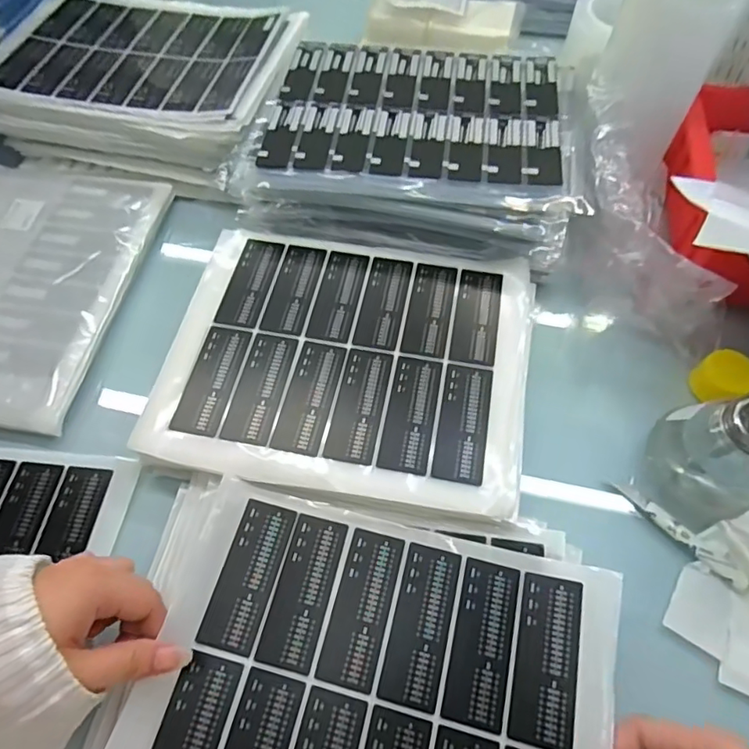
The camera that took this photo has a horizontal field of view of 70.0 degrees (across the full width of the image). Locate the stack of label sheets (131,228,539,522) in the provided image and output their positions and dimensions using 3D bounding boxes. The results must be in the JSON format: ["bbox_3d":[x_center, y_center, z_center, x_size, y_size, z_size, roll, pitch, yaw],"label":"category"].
[{"bbox_3d":[-0.020,-0.012,0.425,0.281,0.017,0.219,7,63,6],"label":"stack of label sheets"}]

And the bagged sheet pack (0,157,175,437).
[{"bbox_3d":[-0.330,-0.090,0.491,0.206,0.023,0.282,8,61,5],"label":"bagged sheet pack"}]

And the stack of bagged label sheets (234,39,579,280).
[{"bbox_3d":[0.039,-0.216,0.500,0.278,0.054,0.221,11,63,8],"label":"stack of bagged label sheets"}]

